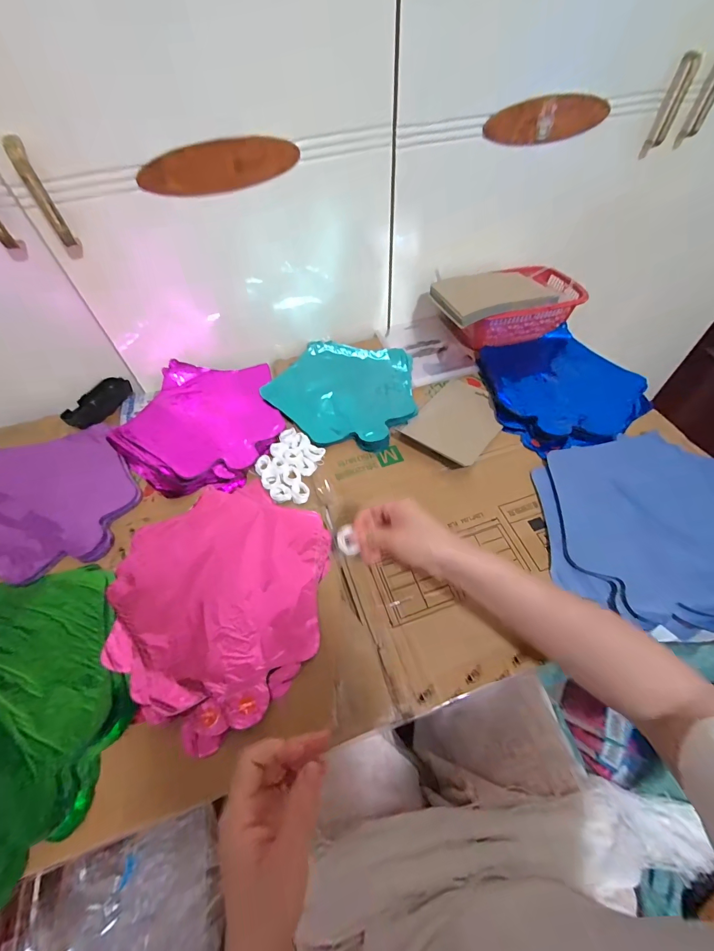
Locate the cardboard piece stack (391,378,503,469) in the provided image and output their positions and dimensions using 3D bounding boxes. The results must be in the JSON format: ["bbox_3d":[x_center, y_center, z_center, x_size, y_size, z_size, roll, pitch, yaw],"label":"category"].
[{"bbox_3d":[0.146,-0.080,0.548,0.112,0.010,0.156,35,63,23],"label":"cardboard piece stack"}]

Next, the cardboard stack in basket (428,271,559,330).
[{"bbox_3d":[0.217,-0.306,0.623,0.187,0.021,0.133,-17,56,-10],"label":"cardboard stack in basket"}]

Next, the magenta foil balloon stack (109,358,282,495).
[{"bbox_3d":[-0.238,-0.078,0.582,0.242,0.031,0.252,0,55,2],"label":"magenta foil balloon stack"}]

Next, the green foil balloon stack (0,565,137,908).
[{"bbox_3d":[-0.348,0.224,0.360,0.252,0.019,0.259,-9,55,-4],"label":"green foil balloon stack"}]

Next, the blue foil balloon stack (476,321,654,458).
[{"bbox_3d":[0.321,-0.146,0.585,0.237,0.020,0.237,-10,55,-5],"label":"blue foil balloon stack"}]

